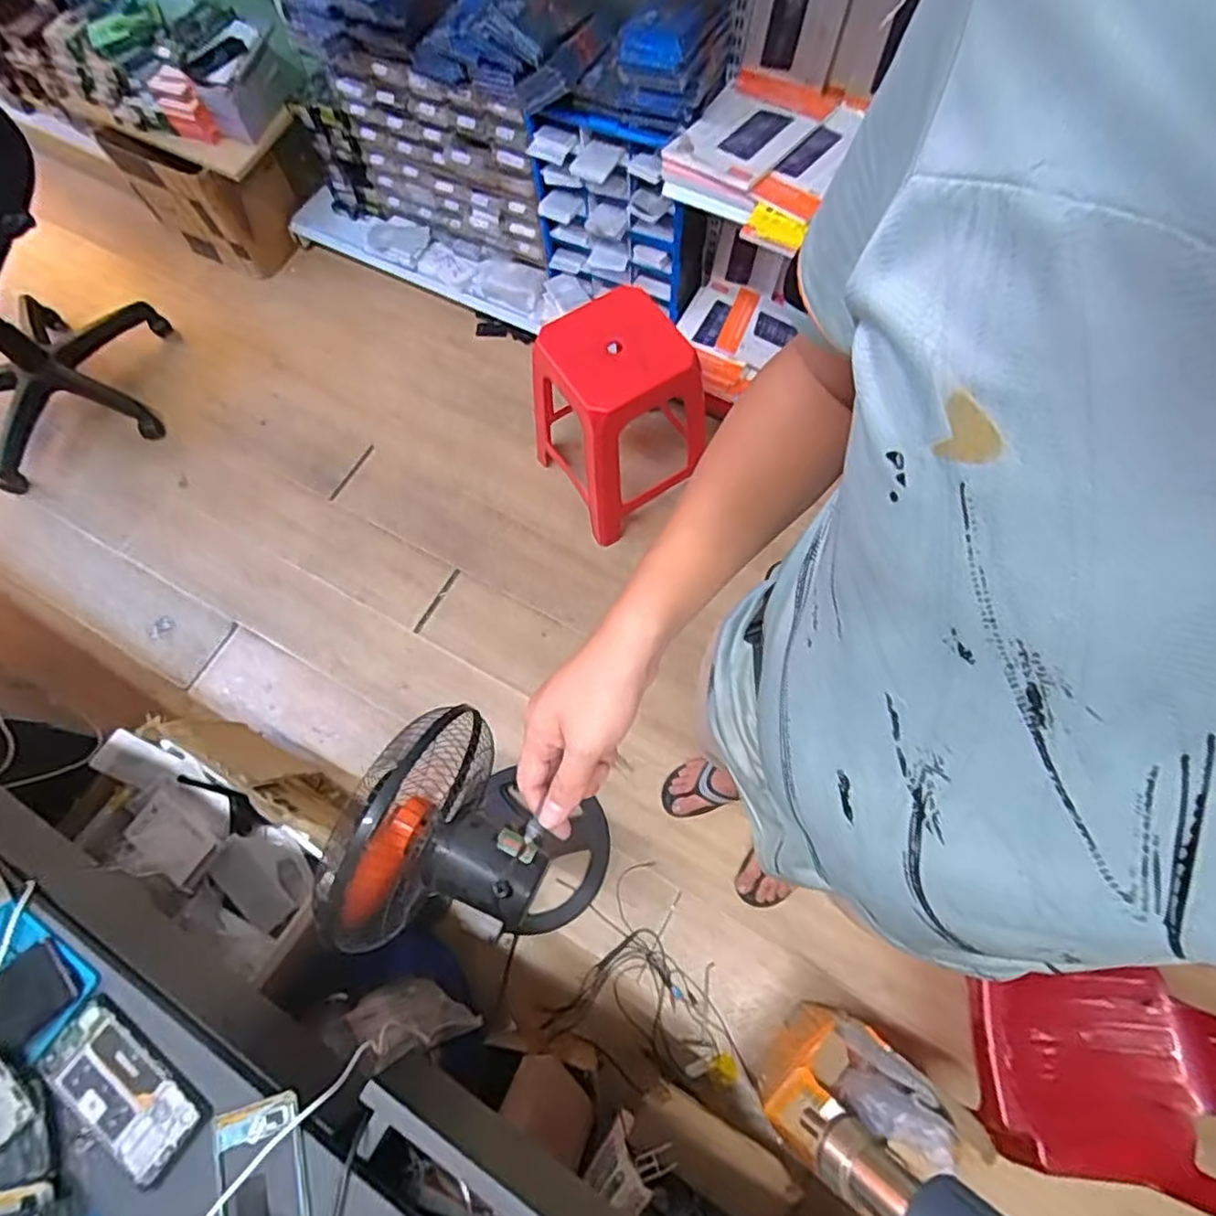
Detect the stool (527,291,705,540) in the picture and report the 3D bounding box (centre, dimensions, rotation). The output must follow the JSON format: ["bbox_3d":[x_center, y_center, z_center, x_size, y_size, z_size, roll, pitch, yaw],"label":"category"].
[{"bbox_3d":[0.020,-0.430,1.477,0.302,0.414,0.310,-32,71,-10],"label":"stool"}]

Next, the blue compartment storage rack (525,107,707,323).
[{"bbox_3d":[0.029,-0.909,1.516,0.383,0.443,0.167,24,72,15],"label":"blue compartment storage rack"}]

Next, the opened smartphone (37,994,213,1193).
[{"bbox_3d":[-0.428,0.423,0.588,0.156,0.008,0.071,33,73,14],"label":"opened smartphone"}]

